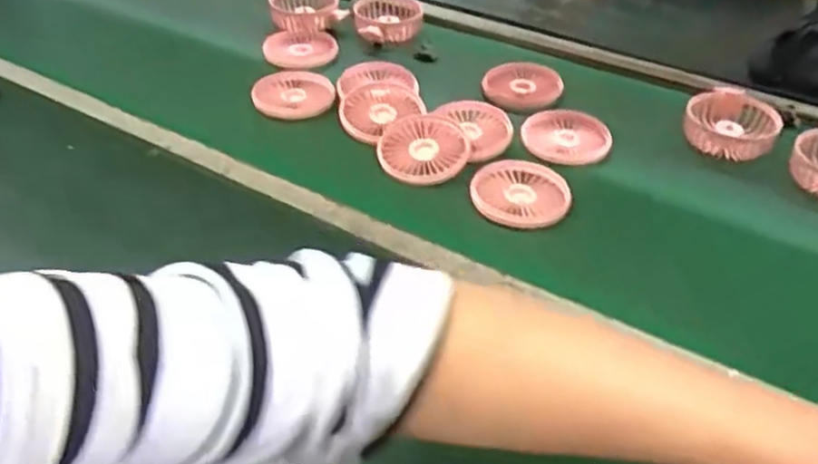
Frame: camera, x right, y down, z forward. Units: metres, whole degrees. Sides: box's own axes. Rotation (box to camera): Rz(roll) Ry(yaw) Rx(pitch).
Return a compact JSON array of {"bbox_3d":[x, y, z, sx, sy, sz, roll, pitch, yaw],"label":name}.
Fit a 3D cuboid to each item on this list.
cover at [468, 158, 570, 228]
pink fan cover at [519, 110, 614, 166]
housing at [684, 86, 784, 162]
[{"bbox_3d":[0.104,-0.037,0.668,0.087,0.022,0.079,10,40,12],"label":"cover"},{"bbox_3d":[0.160,-0.098,0.736,0.088,0.017,0.078,0,47,22],"label":"pink fan cover"},{"bbox_3d":[0.336,-0.113,0.752,0.089,0.036,0.082,19,42,21],"label":"housing"}]

